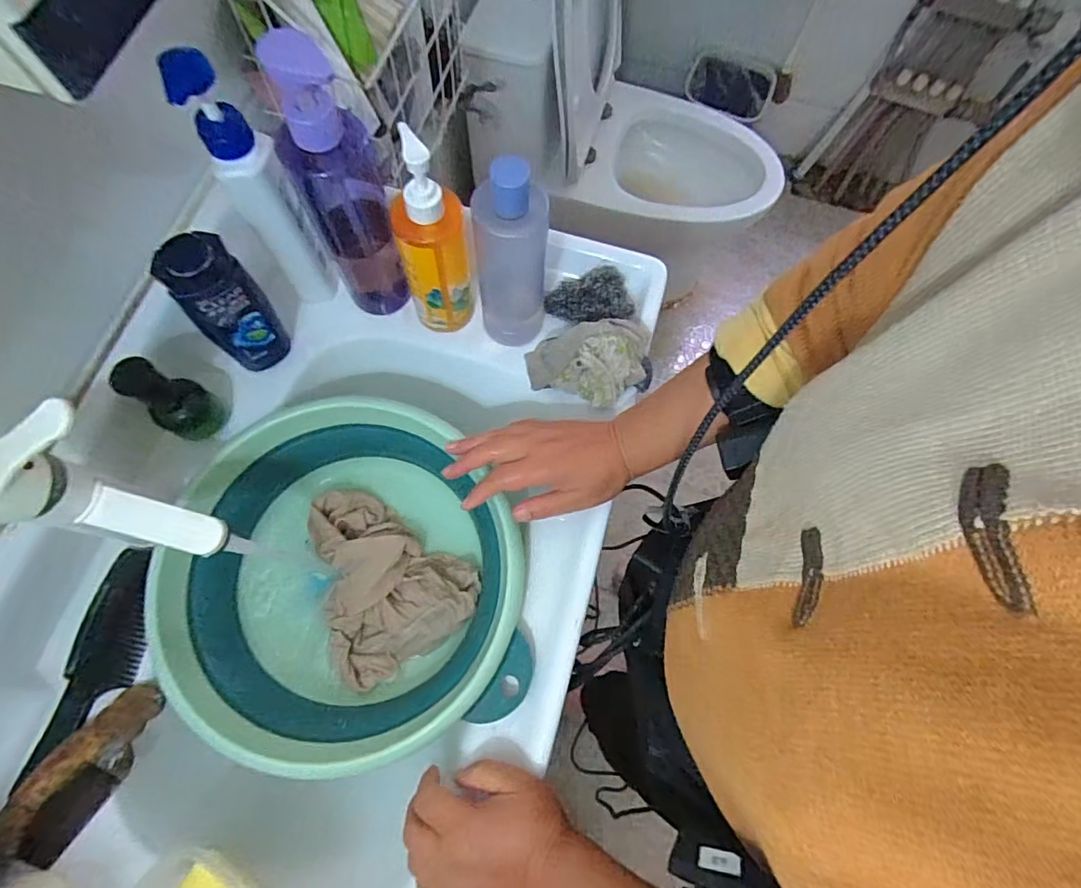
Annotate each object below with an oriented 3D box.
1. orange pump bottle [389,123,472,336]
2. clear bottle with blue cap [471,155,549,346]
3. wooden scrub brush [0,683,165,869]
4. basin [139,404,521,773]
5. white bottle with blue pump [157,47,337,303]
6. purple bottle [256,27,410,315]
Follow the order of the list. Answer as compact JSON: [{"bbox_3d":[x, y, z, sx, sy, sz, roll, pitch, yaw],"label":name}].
[{"bbox_3d":[-0.098,-0.175,0.487,0.061,0.180,0.058,-10,72,-5],"label":"orange pump bottle"},{"bbox_3d":[-0.025,-0.166,0.481,0.067,0.194,0.052,2,71,-1],"label":"clear bottle with blue cap"},{"bbox_3d":[-0.368,0.260,0.431,0.055,0.029,0.136,31,73,8],"label":"wooden scrub brush"},{"bbox_3d":[-0.181,0.125,0.505,0.293,0.106,0.299,1,71,-2],"label":"basin"},{"bbox_3d":[-0.231,-0.207,0.453,0.049,0.213,0.048,-19,73,-8],"label":"white bottle with blue pump"},{"bbox_3d":[-0.176,-0.227,0.470,0.070,0.252,0.086,-19,73,-8],"label":"purple bottle"}]

